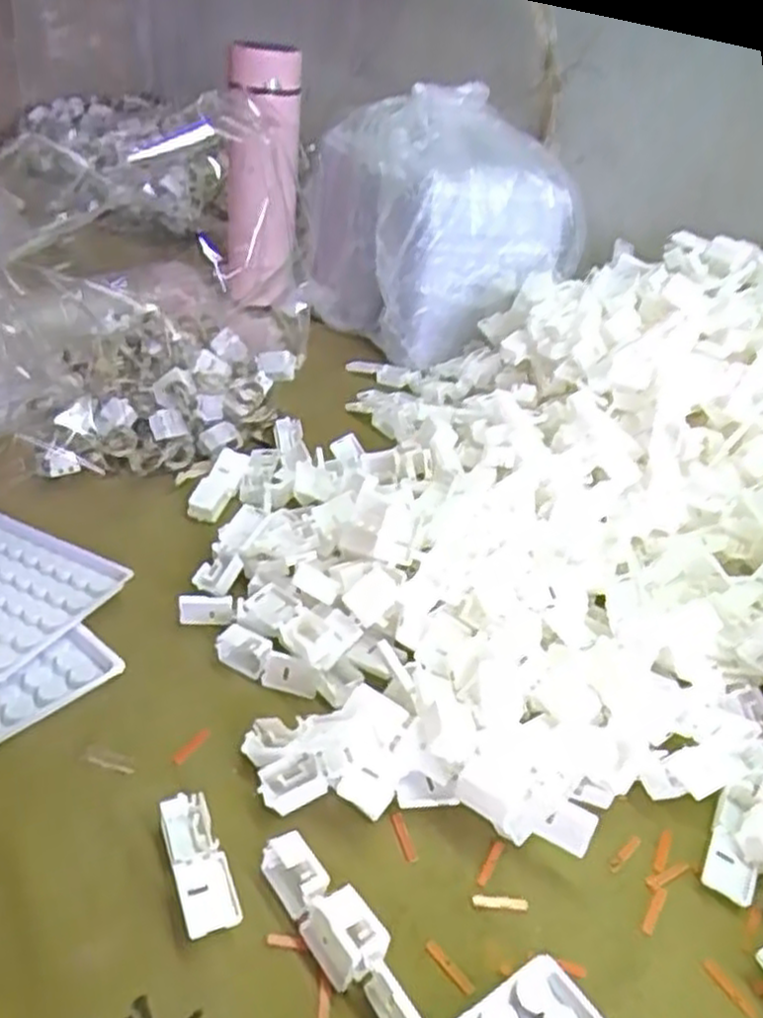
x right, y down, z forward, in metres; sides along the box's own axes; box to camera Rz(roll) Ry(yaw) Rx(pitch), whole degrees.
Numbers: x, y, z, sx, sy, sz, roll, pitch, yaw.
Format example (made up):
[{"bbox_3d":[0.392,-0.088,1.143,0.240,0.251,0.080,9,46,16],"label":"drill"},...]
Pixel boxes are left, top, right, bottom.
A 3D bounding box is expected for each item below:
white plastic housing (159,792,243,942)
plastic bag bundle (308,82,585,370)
[{"bbox_3d":[-0.069,0.135,0.303,0.020,0.010,0.054,-9,37,-23],"label":"white plastic housing"},{"bbox_3d":[0.046,-0.250,0.700,0.179,0.182,0.198,-6,36,-18],"label":"plastic bag bundle"}]

